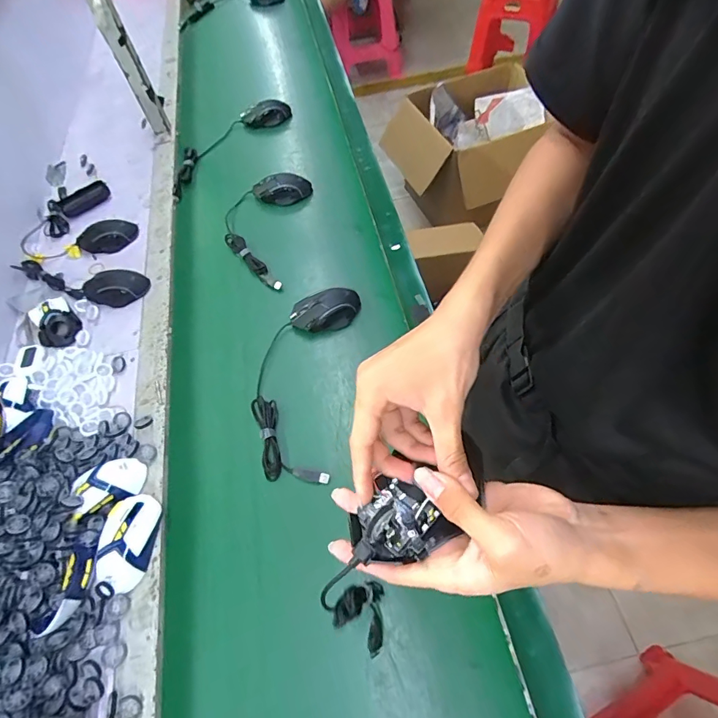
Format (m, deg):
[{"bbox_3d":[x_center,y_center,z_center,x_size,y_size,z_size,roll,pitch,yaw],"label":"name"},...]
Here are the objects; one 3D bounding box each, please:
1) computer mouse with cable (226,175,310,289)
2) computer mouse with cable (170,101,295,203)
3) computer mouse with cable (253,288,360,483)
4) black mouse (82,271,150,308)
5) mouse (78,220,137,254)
[{"bbox_3d":[-0.209,-0.266,0.862,0.174,0.033,0.283,6,60,8],"label":"computer mouse with cable"},{"bbox_3d":[-0.323,-0.519,1.032,0.122,0.032,0.380,35,68,22],"label":"computer mouse with cable"},{"bbox_3d":[-0.092,0.020,0.676,0.144,0.035,0.324,6,60,8],"label":"computer mouse with cable"},{"bbox_3d":[-0.454,-0.129,0.798,0.117,0.034,0.057,-10,59,-2],"label":"black mouse"},{"bbox_3d":[-0.517,-0.250,0.881,0.118,0.033,0.069,-4,59,2],"label":"mouse"}]

